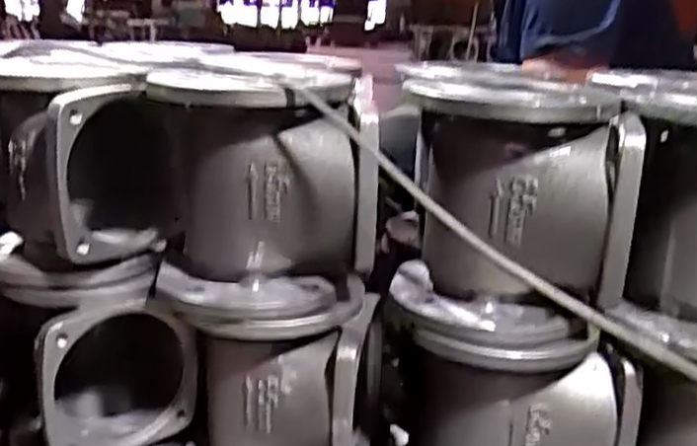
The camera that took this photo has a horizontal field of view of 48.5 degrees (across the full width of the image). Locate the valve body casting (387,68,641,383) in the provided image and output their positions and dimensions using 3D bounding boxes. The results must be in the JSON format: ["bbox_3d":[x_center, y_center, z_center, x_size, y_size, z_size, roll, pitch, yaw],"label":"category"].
[{"bbox_3d":[0.129,-0.008,0.668,0.163,0.217,0.175,-1,16,-9],"label":"valve body casting"}]

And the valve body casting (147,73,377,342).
[{"bbox_3d":[-0.078,-0.023,0.700,0.187,0.215,0.161,-1,16,-9],"label":"valve body casting"}]

